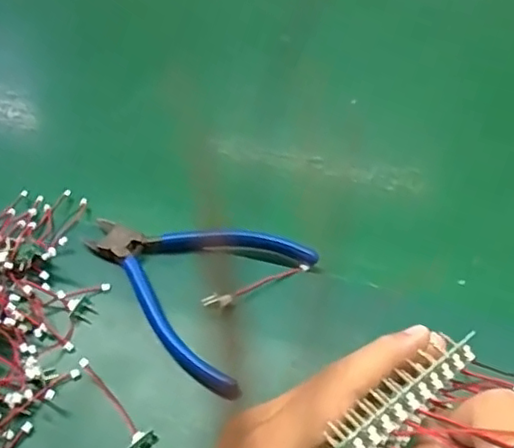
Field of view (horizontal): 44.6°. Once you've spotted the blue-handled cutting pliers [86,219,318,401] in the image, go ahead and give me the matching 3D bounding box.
[{"bbox_3d":[-0.038,0.028,0.383,0.135,0.016,0.101,29,58,27],"label":"blue-handled cutting pliers"}]

